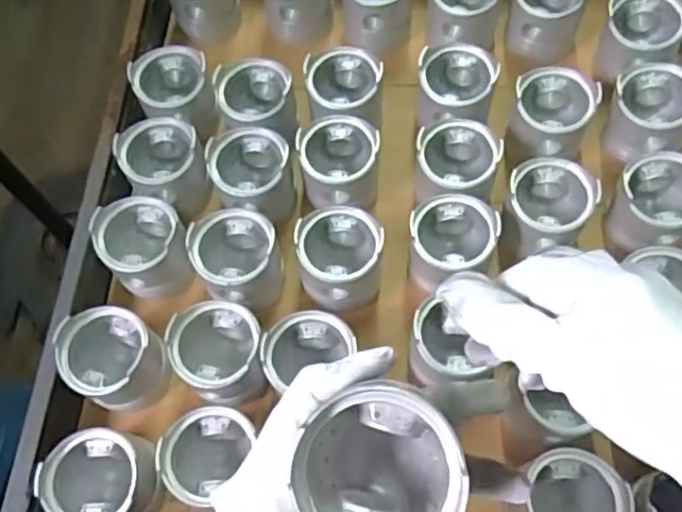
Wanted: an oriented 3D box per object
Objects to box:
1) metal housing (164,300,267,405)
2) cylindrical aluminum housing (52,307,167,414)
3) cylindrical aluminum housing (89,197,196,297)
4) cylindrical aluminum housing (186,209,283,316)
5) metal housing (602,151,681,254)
[{"bbox_3d":[-0.116,0.099,0.660,0.083,0.082,0.090,-1,66,2],"label":"metal housing"},{"bbox_3d":[-0.223,0.102,0.662,0.092,0.082,0.084,-1,66,2],"label":"cylindrical aluminum housing"},{"bbox_3d":[-0.204,-0.009,0.706,0.083,0.072,0.087,-1,66,2],"label":"cylindrical aluminum housing"},{"bbox_3d":[-0.107,0.006,0.706,0.086,0.081,0.091,-1,66,2],"label":"cylindrical aluminum housing"},{"bbox_3d":[0.322,-0.052,0.692,0.079,0.082,0.083,-1,66,2],"label":"metal housing"}]

